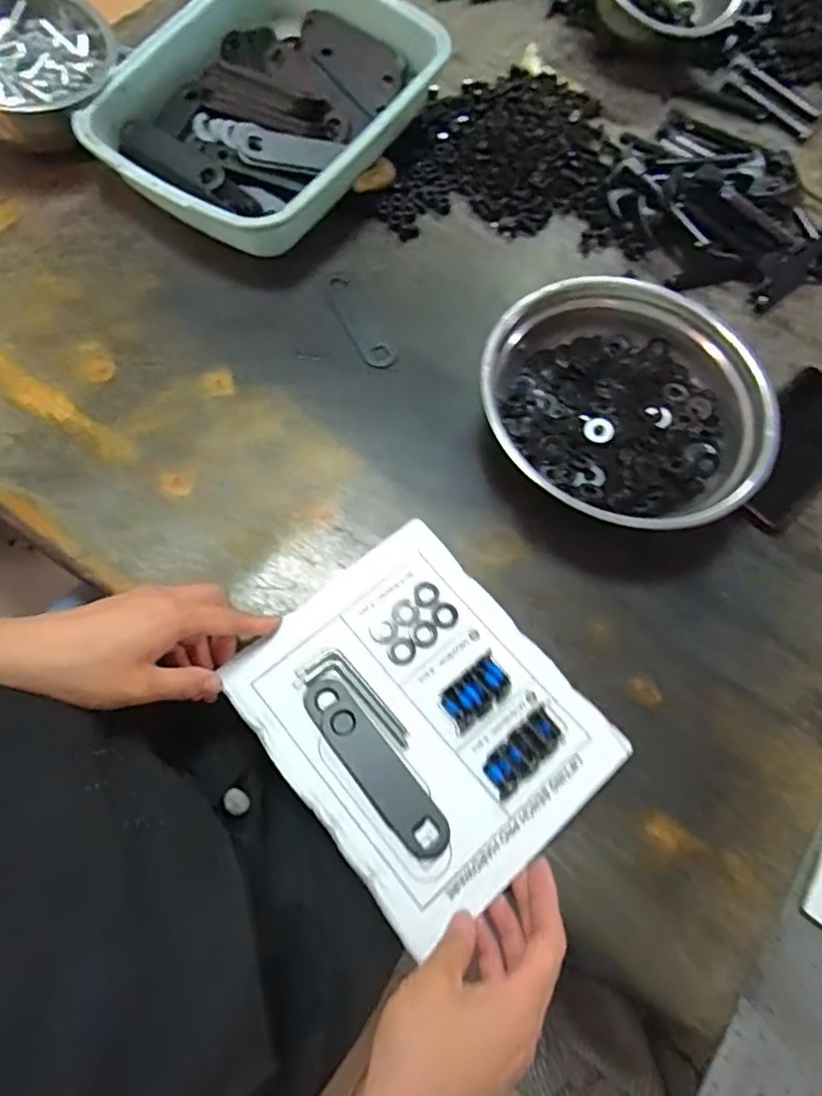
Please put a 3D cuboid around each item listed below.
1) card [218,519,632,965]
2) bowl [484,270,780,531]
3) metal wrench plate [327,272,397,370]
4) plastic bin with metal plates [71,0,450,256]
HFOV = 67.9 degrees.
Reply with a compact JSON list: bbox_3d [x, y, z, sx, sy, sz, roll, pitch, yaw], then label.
[{"bbox_3d":[0.007,0.111,0.415,0.186,0.015,0.222,-37,74,-16],"label":"card"},{"bbox_3d":[0.167,-0.109,0.486,0.198,0.074,0.217,1,67,-3],"label":"bowl"},{"bbox_3d":[-0.047,-0.206,0.548,0.031,0.004,0.109,-25,71,-13],"label":"metal wrench plate"},{"bbox_3d":[-0.128,-0.432,0.596,0.243,0.076,0.345,29,69,9],"label":"plastic bin with metal plates"}]

